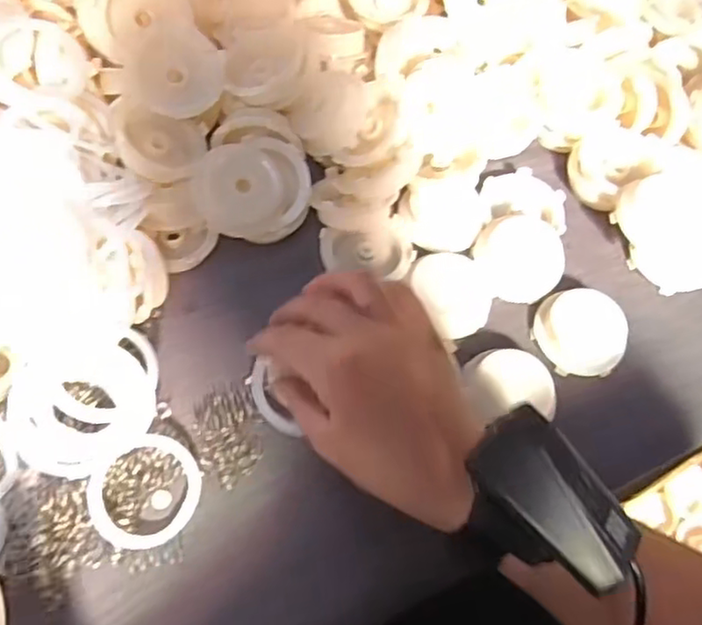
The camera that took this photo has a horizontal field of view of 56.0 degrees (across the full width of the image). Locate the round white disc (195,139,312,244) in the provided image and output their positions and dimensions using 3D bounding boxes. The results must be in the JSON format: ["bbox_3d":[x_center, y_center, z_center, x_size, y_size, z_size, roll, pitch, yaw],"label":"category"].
[{"bbox_3d":[-0.055,-0.069,0.385,0.064,0.057,0.015,-10,19,-16],"label":"round white disc"}]

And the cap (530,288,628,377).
[{"bbox_3d":[0.136,0.010,0.388,0.048,0.019,0.048,-23,70,-16],"label":"cap"}]

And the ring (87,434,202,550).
[{"bbox_3d":[-0.101,0.088,0.327,0.052,0.004,0.054,5,76,-20],"label":"ring"}]

